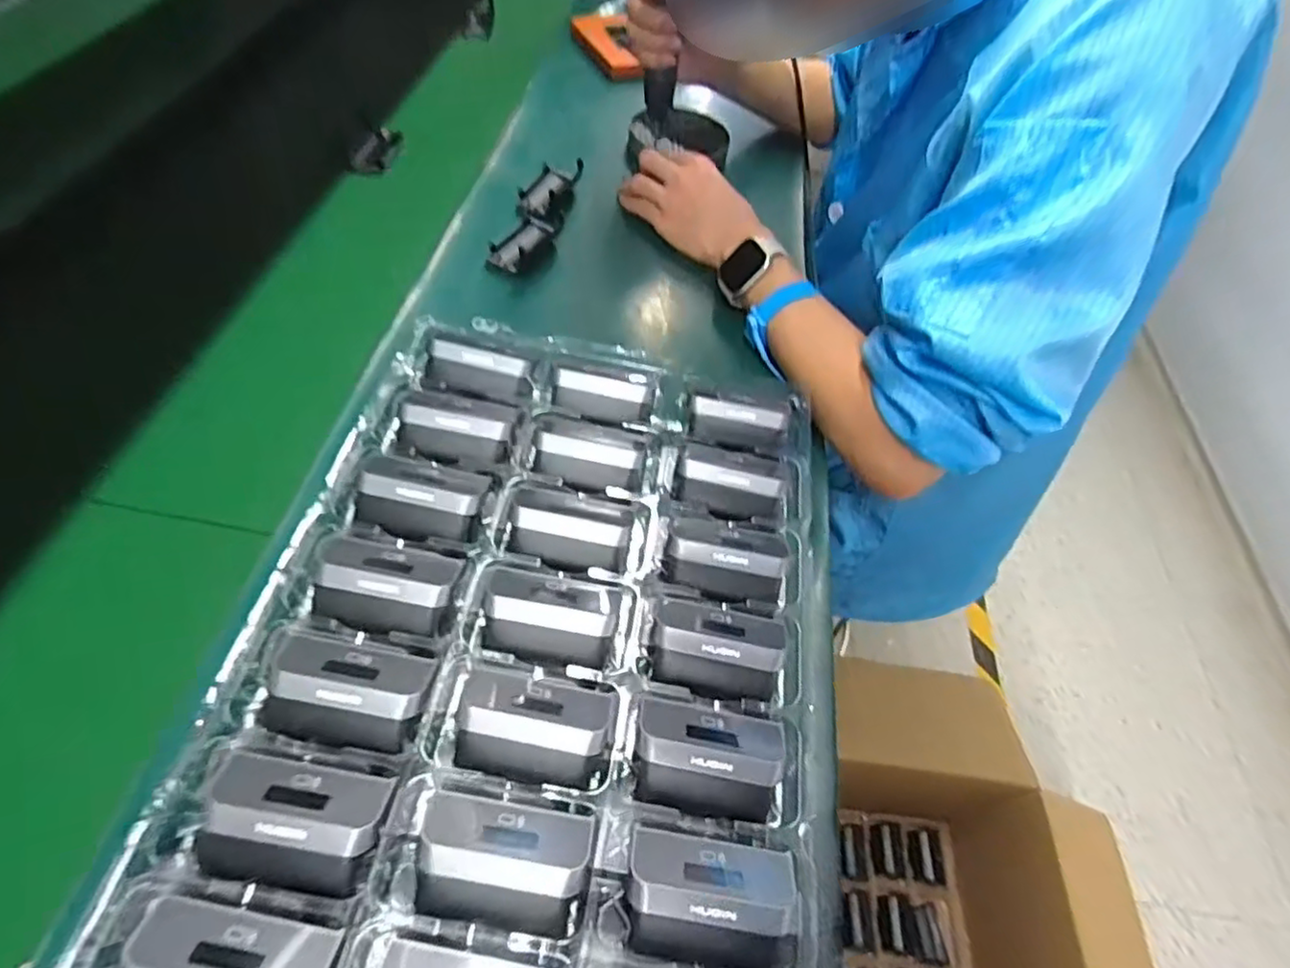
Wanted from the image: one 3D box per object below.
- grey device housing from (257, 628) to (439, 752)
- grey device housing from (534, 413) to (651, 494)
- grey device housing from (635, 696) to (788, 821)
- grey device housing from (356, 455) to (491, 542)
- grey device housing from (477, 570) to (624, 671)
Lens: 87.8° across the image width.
[{"bbox_3d":[-0.147,0.097,0.328,0.077,0.023,0.048,11,53,0],"label":"grey device housing"},{"bbox_3d":[-0.034,-0.026,0.440,0.072,0.020,0.053,8,53,-2],"label":"grey device housing"},{"bbox_3d":[0.033,0.136,0.338,0.074,0.025,0.051,6,53,-4],"label":"grey device housing"},{"bbox_3d":[-0.131,0.005,0.398,0.068,0.023,0.050,6,53,-4],"label":"grey device housing"},{"bbox_3d":[-0.050,0.070,0.366,0.071,0.021,0.049,8,53,-2],"label":"grey device housing"}]

